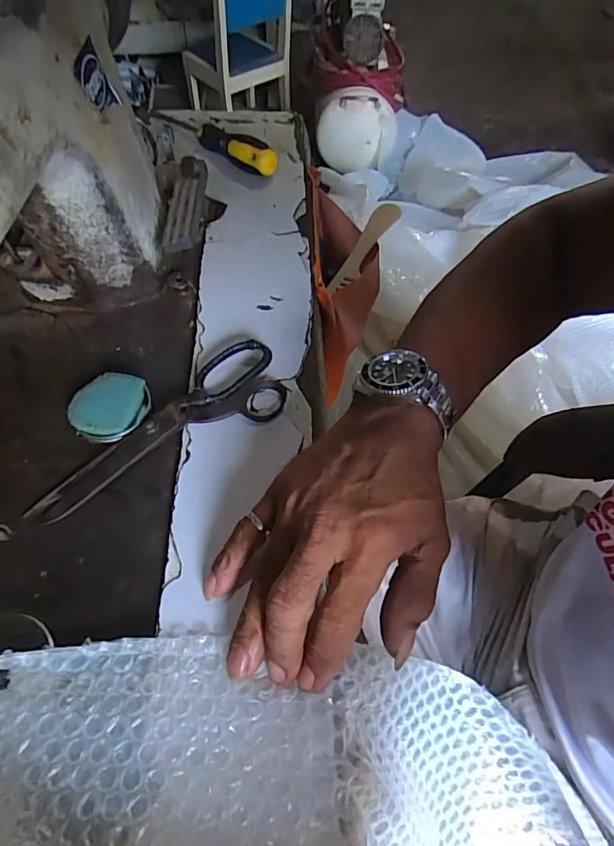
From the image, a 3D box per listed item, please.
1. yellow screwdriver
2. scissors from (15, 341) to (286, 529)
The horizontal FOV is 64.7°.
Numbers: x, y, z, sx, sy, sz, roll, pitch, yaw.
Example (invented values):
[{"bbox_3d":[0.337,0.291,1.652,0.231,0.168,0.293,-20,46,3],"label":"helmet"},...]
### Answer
[{"bbox_3d":[-0.107,-0.315,0.532,0.194,0.031,0.023,39,66,23],"label":"yellow screwdriver"},{"bbox_3d":[-0.105,0.000,0.343,0.188,0.014,0.062,-26,60,-14],"label":"scissors"}]

